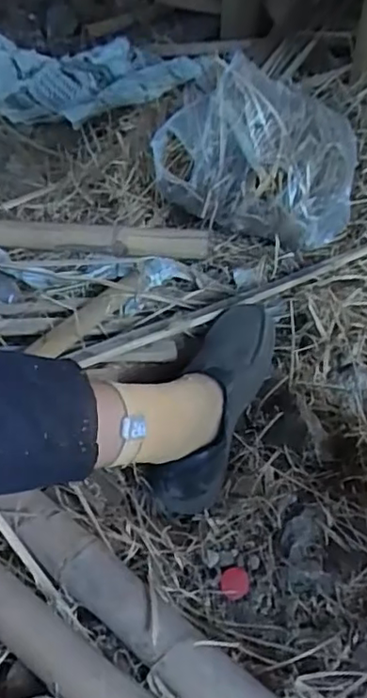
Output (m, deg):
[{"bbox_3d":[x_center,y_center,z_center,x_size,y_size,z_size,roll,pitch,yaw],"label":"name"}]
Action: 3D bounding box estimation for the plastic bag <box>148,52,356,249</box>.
[{"bbox_3d":[0.120,-0.301,0.887,0.288,0.187,0.184,24,48,19],"label":"plastic bag"}]

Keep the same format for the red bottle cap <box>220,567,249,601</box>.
[{"bbox_3d":[0.053,0.245,0.623,0.031,0.004,0.032,12,53,-17],"label":"red bottle cap"}]

